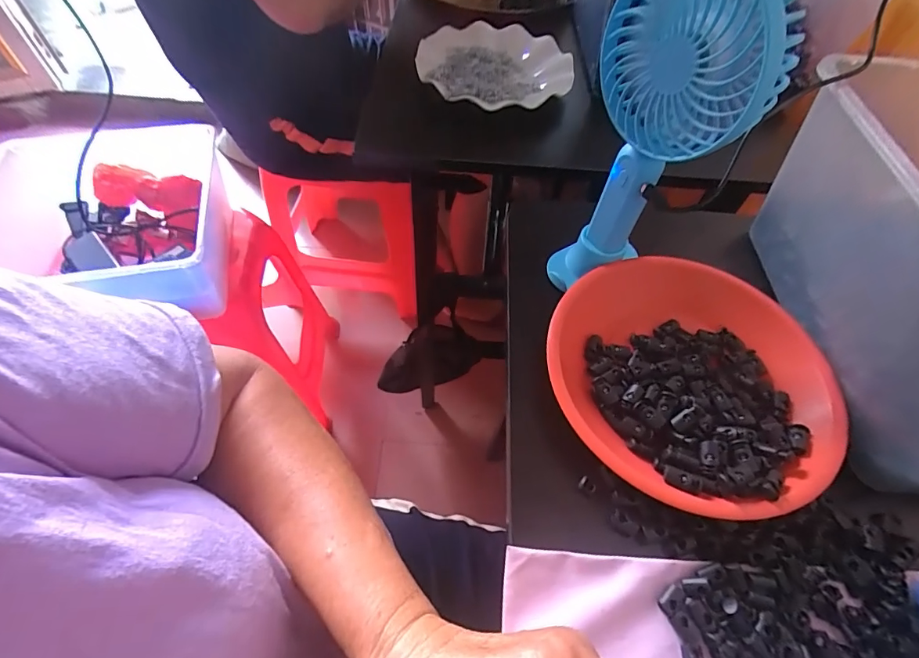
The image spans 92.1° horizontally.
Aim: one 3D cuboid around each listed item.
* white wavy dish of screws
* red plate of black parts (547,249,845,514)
[{"bbox_3d":[0.044,-0.321,0.542,0.183,0.027,0.175,1,57,-2],"label":"white wavy dish of screws"},{"bbox_3d":[0.170,0.026,0.316,0.195,0.029,0.187,1,57,-2],"label":"red plate of black parts"}]

